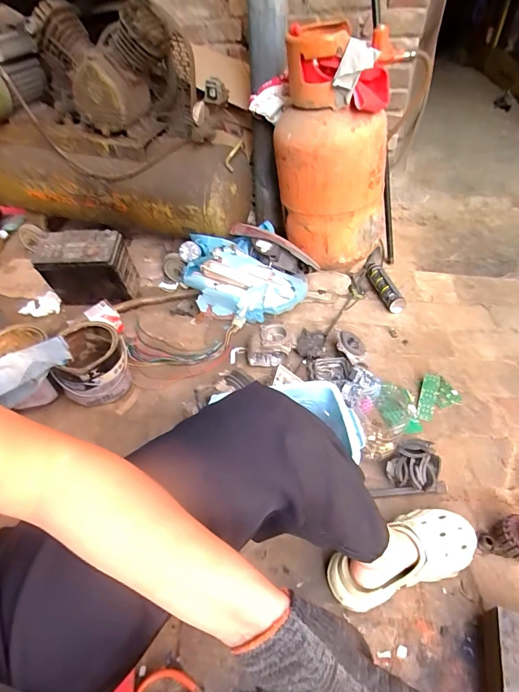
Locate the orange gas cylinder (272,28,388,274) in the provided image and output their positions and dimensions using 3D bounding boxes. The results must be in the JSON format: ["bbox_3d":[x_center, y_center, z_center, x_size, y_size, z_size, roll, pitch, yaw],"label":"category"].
[{"bbox_3d":[0.203,-0.540,1.145,0.262,0.608,0.320,-21,49,-16],"label":"orange gas cylinder"}]

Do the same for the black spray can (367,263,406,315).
[{"bbox_3d":[0.391,-0.187,1.208,0.052,0.056,0.227,-14,47,-10],"label":"black spray can"}]

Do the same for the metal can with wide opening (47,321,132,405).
[{"bbox_3d":[-0.419,0.048,0.970,0.163,0.146,0.174,-21,49,-16],"label":"metal can with wide opening"}]

